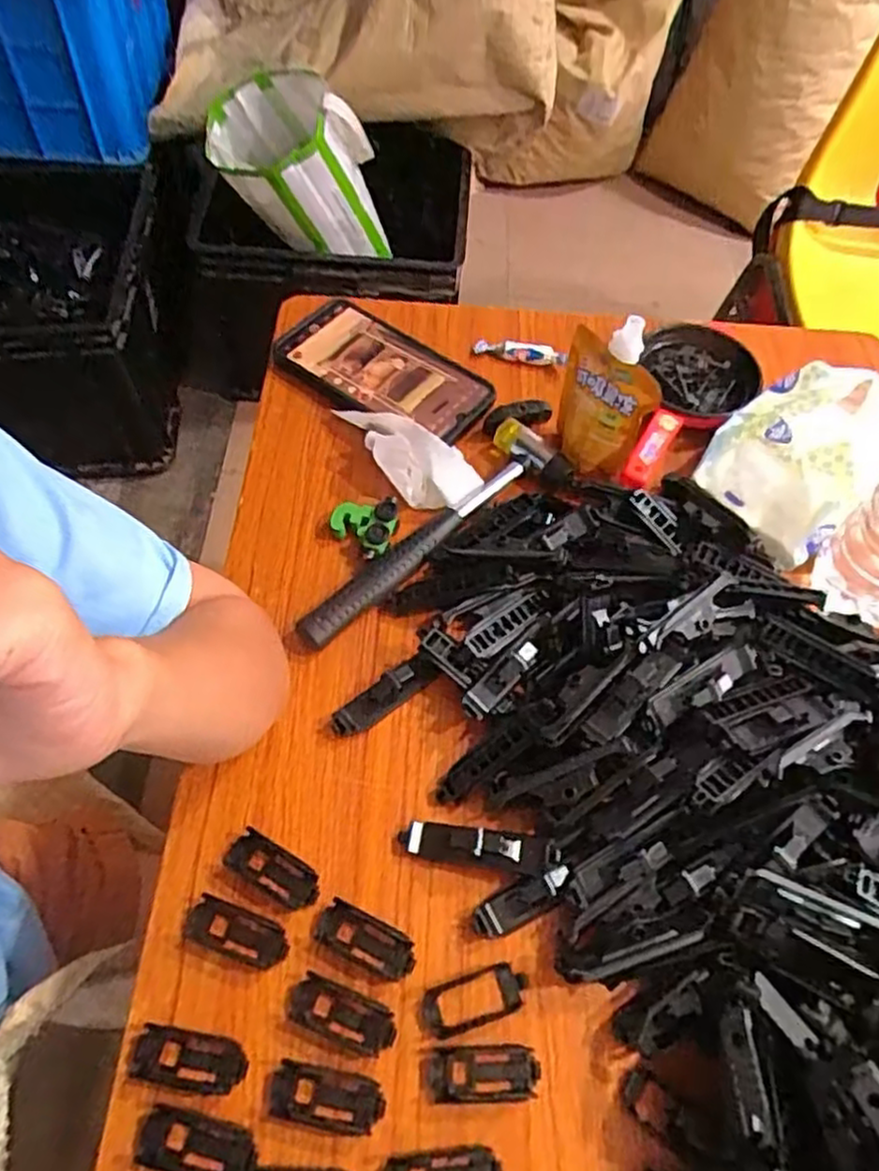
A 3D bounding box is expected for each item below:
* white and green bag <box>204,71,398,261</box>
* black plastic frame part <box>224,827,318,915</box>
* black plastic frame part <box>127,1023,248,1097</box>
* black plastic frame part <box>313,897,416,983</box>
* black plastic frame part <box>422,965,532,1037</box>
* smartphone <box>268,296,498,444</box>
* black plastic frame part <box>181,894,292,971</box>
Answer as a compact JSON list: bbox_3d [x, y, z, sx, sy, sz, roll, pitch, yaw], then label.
[{"bbox_3d":[-0.189,-0.589,1.083,0.200,0.230,0.192,-21,64,11],"label":"white and green bag"},{"bbox_3d":[-0.085,0.145,0.373,0.050,0.011,0.022,28,62,13],"label":"black plastic frame part"},{"bbox_3d":[-0.113,0.213,0.329,0.050,0.007,0.022,9,60,2],"label":"black plastic frame part"},{"bbox_3d":[-0.037,0.174,0.360,0.050,0.009,0.022,24,61,10],"label":"black plastic frame part"},{"bbox_3d":[0.018,0.198,0.351,0.052,0.004,0.021,-12,61,-10],"label":"black plastic frame part"},{"bbox_3d":[-0.044,-0.160,0.539,0.170,0.008,0.076,35,64,16],"label":"smartphone"},{"bbox_3d":[-0.100,0.171,0.359,0.051,0.006,0.021,18,60,7],"label":"black plastic frame part"}]

